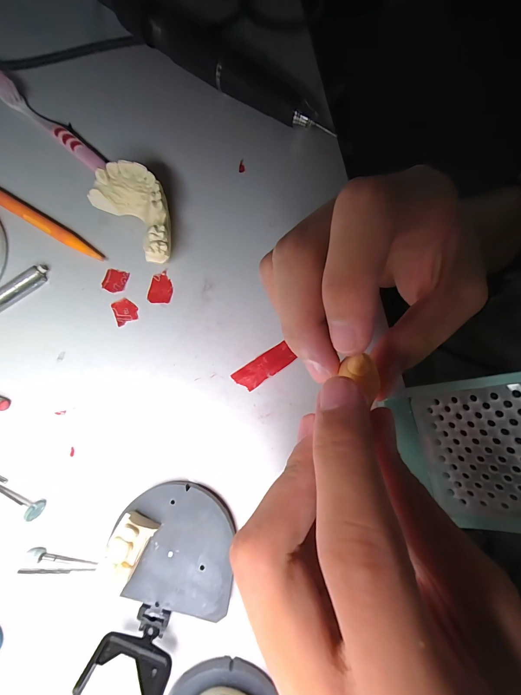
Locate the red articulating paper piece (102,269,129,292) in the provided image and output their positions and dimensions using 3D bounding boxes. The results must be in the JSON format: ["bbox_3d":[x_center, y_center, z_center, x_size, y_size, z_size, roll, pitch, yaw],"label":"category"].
[{"bbox_3d":[-0.099,-0.046,0.197,0.014,0.004,0.015,12,79,1],"label":"red articulating paper piece"}]

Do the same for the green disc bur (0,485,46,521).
[{"bbox_3d":[-0.145,0.087,0.167,0.041,0.010,0.008,20,79,3],"label":"green disc bur"}]

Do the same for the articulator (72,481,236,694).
[{"bbox_3d":[-0.047,0.121,0.153,0.061,0.031,0.087,11,79,1],"label":"articulator"}]

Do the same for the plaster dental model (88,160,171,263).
[{"bbox_3d":[-0.074,-0.085,0.191,0.038,0.029,0.066,-43,83,-9],"label":"plaster dental model"}]

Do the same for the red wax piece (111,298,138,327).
[{"bbox_3d":[-0.090,-0.025,0.193,0.015,0.004,0.017,-24,80,-6],"label":"red wax piece"}]

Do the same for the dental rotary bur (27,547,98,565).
[{"bbox_3d":[-0.112,0.119,0.163,0.039,0.006,0.006,11,79,1],"label":"dental rotary bur"}]

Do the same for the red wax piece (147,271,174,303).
[{"bbox_3d":[-0.067,-0.041,0.196,0.015,0.004,0.023,5,79,0],"label":"red wax piece"}]

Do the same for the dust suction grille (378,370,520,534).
[{"bbox_3d":[0.116,0.053,0.147,0.010,0.084,0.075,0,76,-43],"label":"dust suction grille"}]

